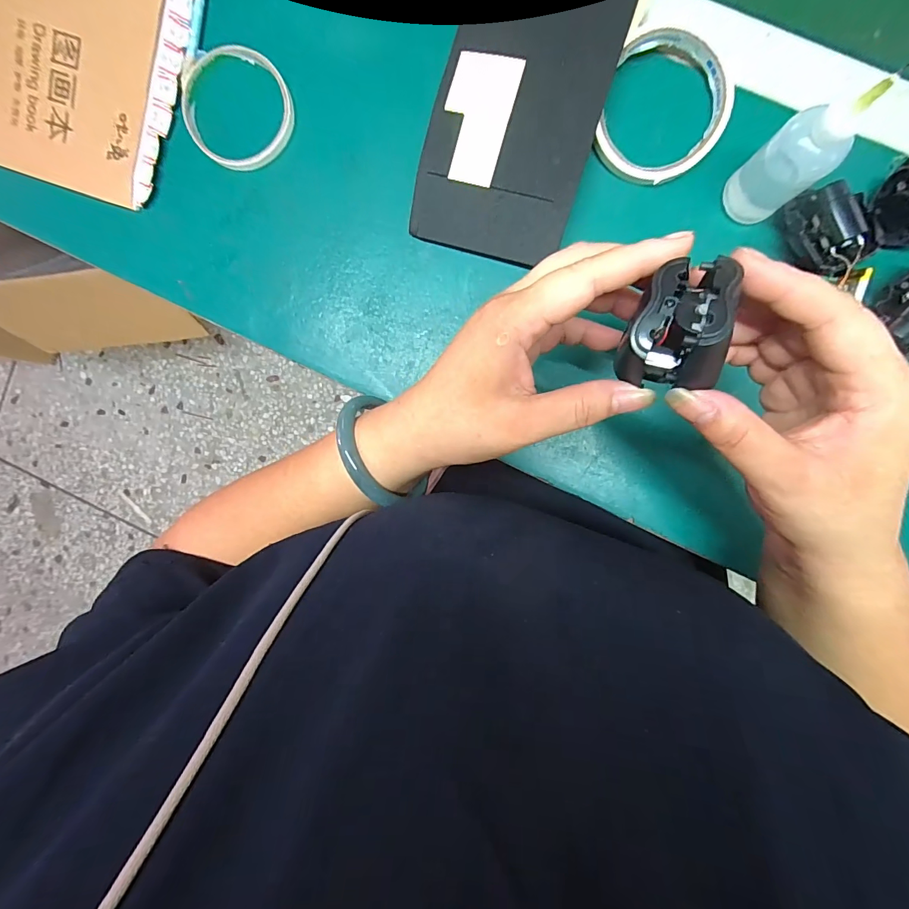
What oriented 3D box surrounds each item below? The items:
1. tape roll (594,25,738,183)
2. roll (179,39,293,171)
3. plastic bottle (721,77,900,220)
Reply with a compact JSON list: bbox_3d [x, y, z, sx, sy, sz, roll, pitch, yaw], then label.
[{"bbox_3d":[0.142,-0.231,0.279,0.079,0.012,0.090,18,96,4],"label":"tape roll"},{"bbox_3d":[-0.163,-0.261,0.312,0.083,0.008,0.085,0,95,5],"label":"roll"},{"bbox_3d":[0.197,-0.169,0.241,0.035,0.079,0.032,8,95,5],"label":"plastic bottle"}]

